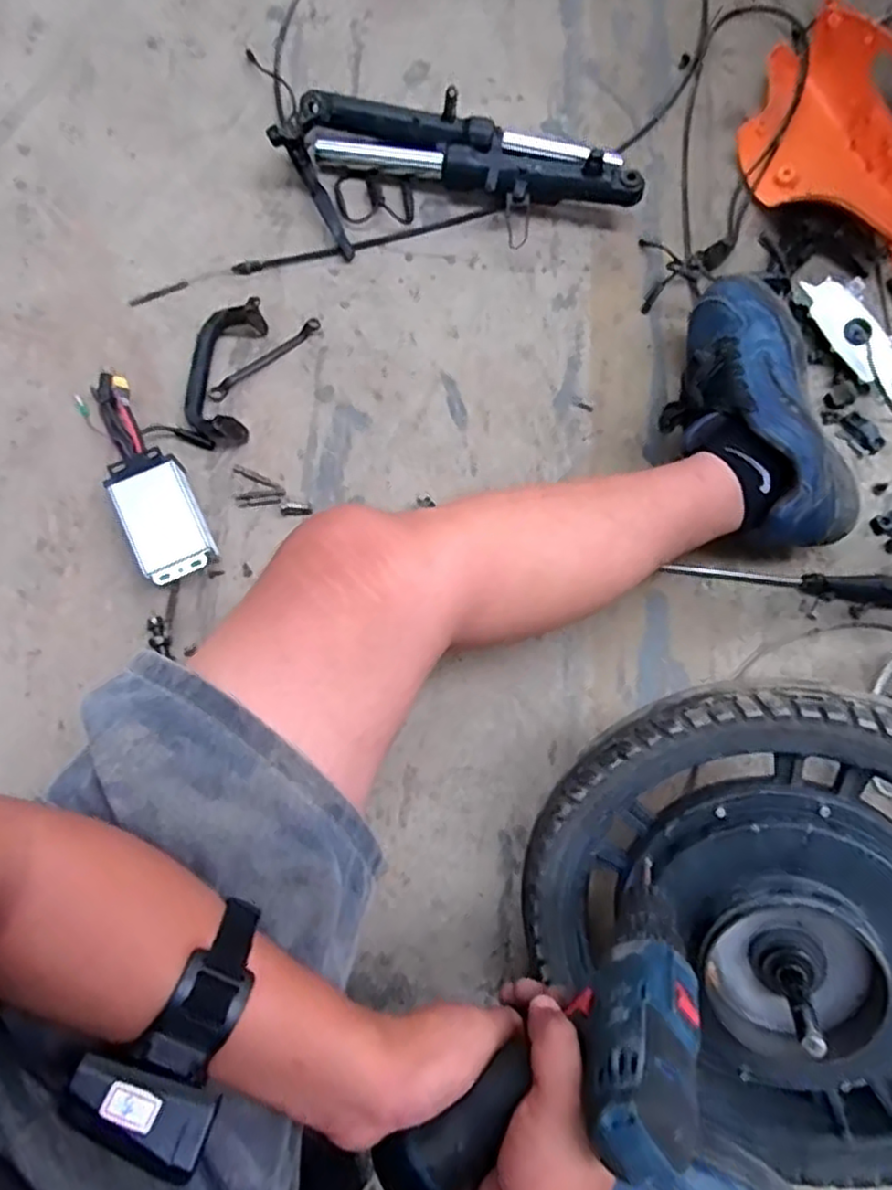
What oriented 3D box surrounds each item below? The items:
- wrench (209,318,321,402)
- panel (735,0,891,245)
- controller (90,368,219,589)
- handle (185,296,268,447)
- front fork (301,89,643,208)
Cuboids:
[{"bbox_3d":[-0.191,-0.249,0.724,0.139,0.008,0.016,-41,81,-9],"label":"wrench"},{"bbox_3d":[0.431,-0.502,0.750,0.160,0.103,0.302,-25,78,-6],"label":"panel"},{"bbox_3d":[-0.293,-0.119,0.666,0.067,0.032,0.227,-25,78,-6],"label":"controller"},{"bbox_3d":[-0.230,-0.231,0.707,0.064,0.037,0.151,5,77,1],"label":"handle"},{"bbox_3d":[0.026,-0.488,0.765,0.379,0.056,0.086,16,77,3],"label":"front fork"}]

